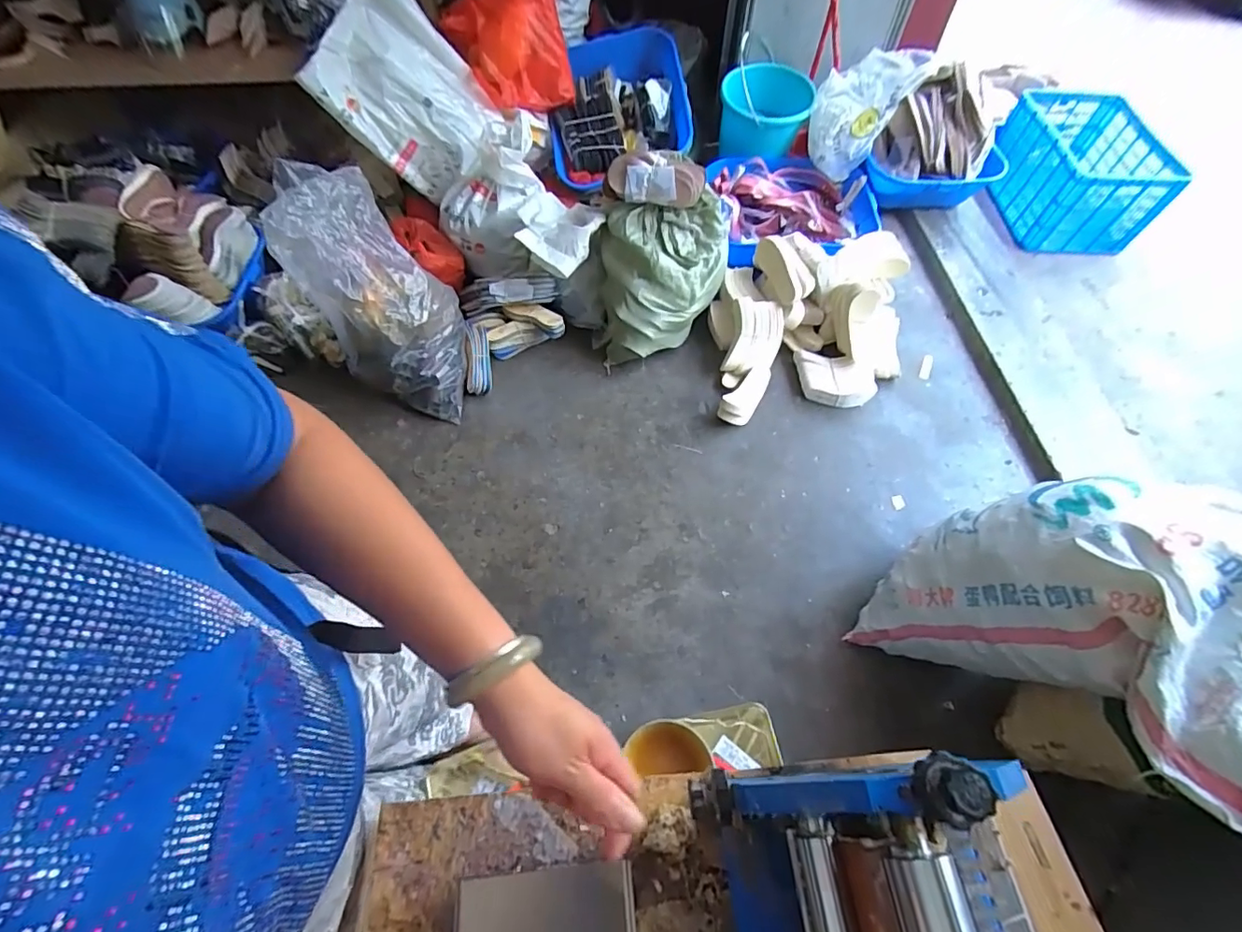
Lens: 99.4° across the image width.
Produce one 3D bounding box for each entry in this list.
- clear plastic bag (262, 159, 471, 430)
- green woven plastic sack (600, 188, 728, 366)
[{"bbox_3d":[-0.656,-0.451,1.460,0.330,0.702,0.192,-42,38,-21],"label":"clear plastic bag"},{"bbox_3d":[0.129,-0.573,1.648,0.380,0.369,0.361,5,58,7],"label":"green woven plastic sack"}]

